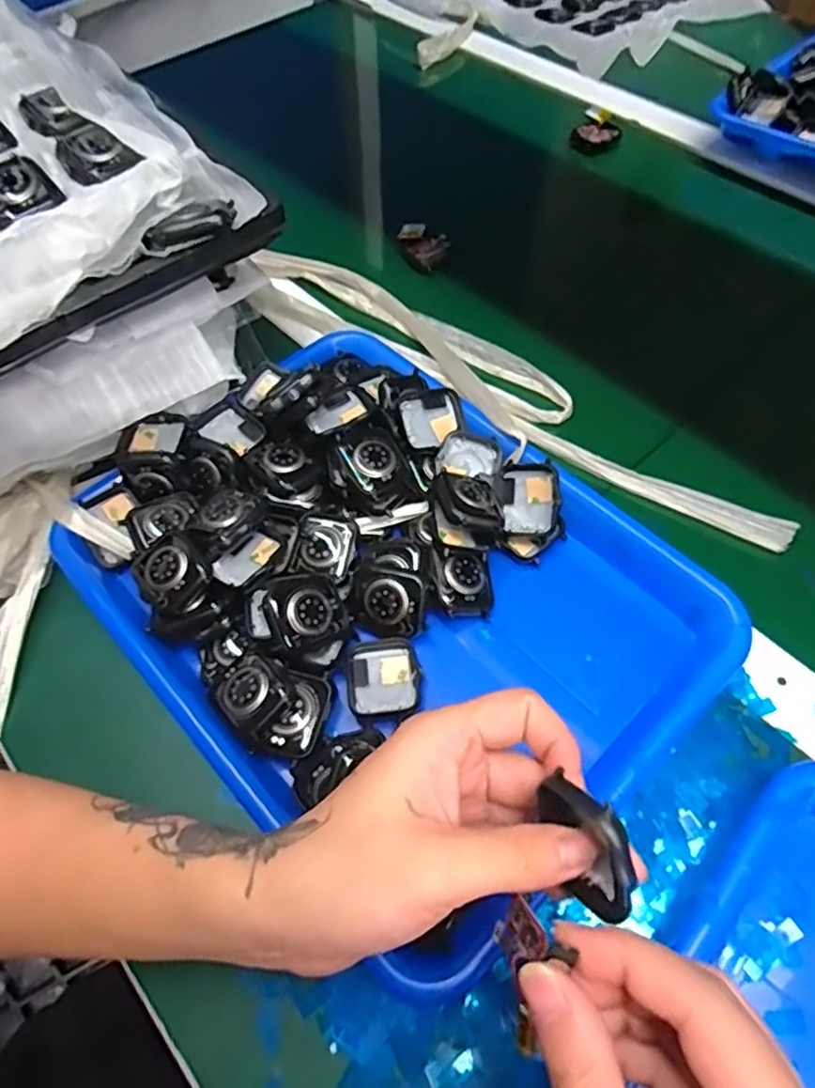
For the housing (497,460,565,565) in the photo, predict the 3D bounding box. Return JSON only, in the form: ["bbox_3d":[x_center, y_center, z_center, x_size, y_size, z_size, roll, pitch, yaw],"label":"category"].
[{"bbox_3d":[0.072,-0.019,0.383,0.036,0.008,0.057,-11,80,24],"label":"housing"}]

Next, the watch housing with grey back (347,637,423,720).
[{"bbox_3d":[-0.013,0.073,0.349,0.037,0.010,0.041,-7,59,-1],"label":"watch housing with grey back"}]

